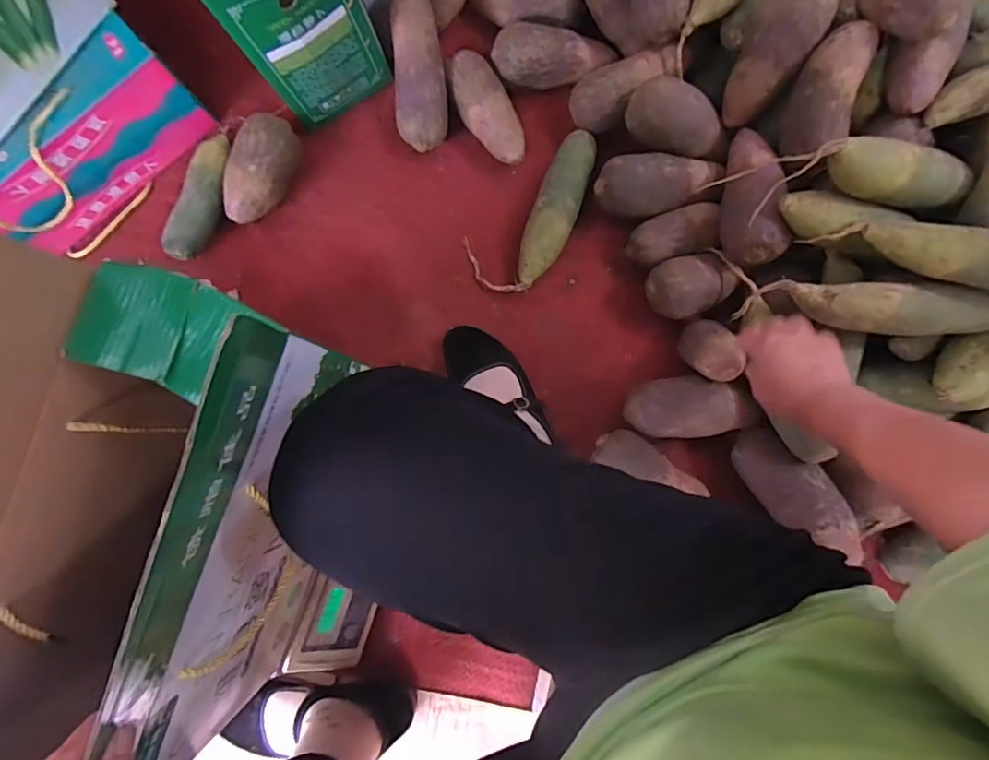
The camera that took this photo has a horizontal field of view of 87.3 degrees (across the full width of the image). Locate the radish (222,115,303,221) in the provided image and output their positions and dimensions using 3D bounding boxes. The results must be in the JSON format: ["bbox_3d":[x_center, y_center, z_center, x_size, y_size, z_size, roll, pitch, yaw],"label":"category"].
[{"bbox_3d":[-0.308,-0.274,0.690,0.073,0.076,0.142,22,88,3],"label":"radish"}]

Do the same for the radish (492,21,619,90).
[{"bbox_3d":[0.078,-0.424,0.668,0.154,0.054,0.063,-3,87,2],"label":"radish"}]

